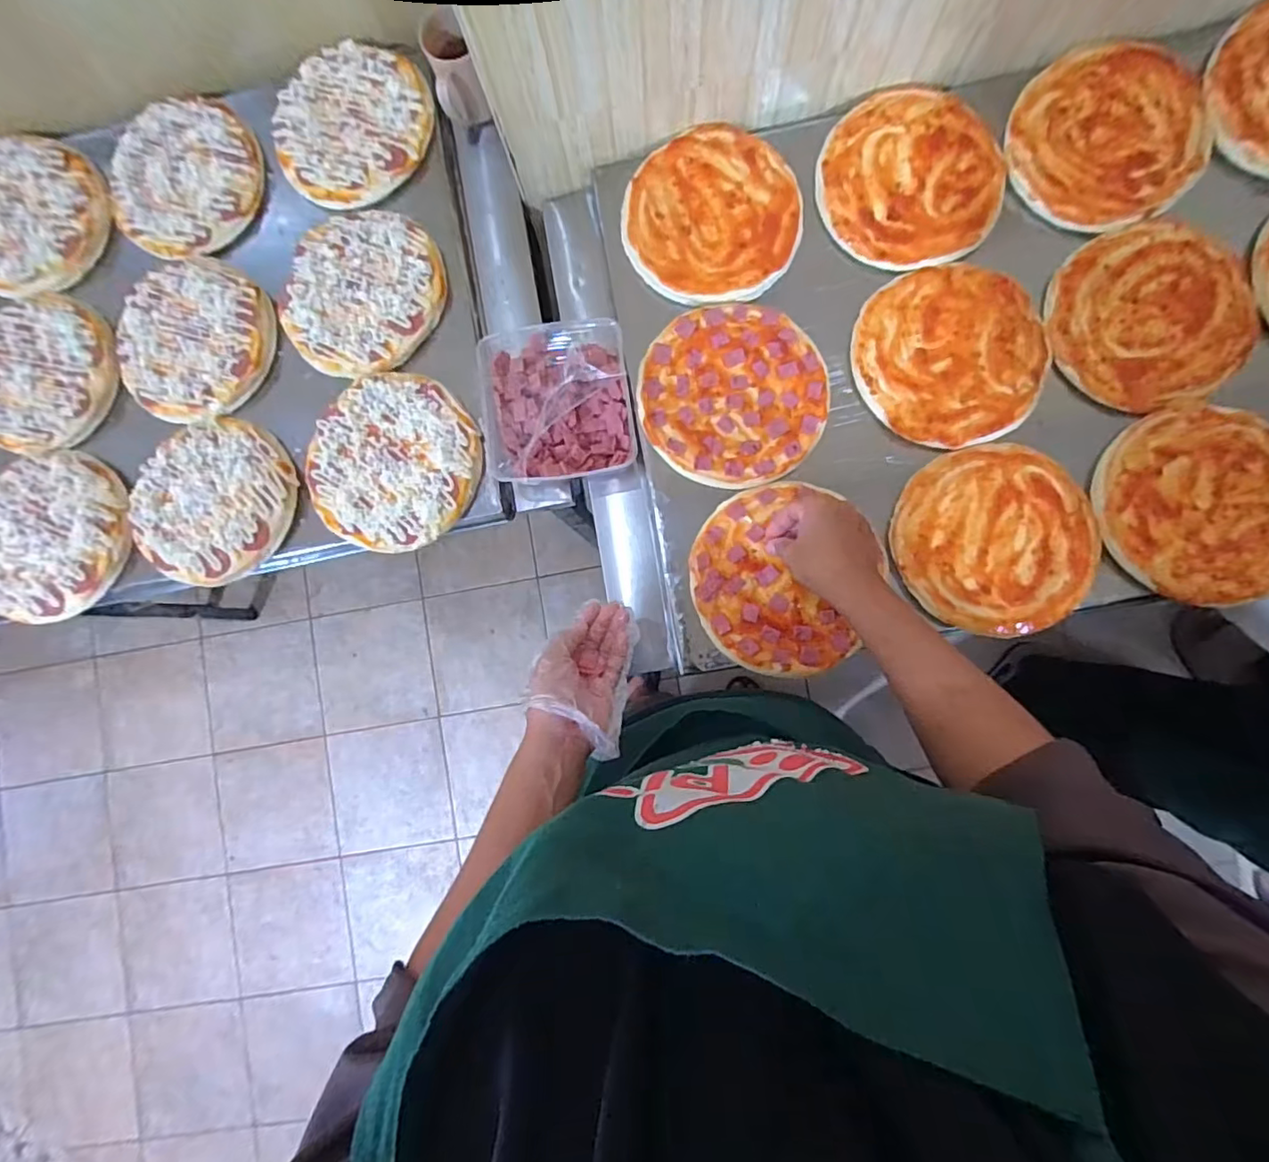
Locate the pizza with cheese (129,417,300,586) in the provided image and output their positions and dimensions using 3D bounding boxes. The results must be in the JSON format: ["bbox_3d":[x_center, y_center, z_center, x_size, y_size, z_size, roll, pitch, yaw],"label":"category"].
[{"bbox_3d":[-0.493,-0.095,0.659,0.192,0.033,0.186,0,87,5],"label":"pizza with cheese"}]

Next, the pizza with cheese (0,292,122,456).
[{"bbox_3d":[-0.750,-0.262,0.704,0.214,0.013,0.194,21,89,6],"label":"pizza with cheese"}]

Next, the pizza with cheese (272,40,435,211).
[{"bbox_3d":[-0.340,-0.548,0.684,0.186,0.010,0.192,0,87,5],"label":"pizza with cheese"}]

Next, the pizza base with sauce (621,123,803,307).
[{"bbox_3d":[0.086,-0.407,0.639,0.190,0.017,0.191,0,87,5],"label":"pizza base with sauce"}]

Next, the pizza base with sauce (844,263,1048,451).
[{"bbox_3d":[0.341,-0.244,0.614,0.190,0.010,0.191,0,87,5],"label":"pizza base with sauce"}]

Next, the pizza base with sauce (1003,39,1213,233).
[{"bbox_3d":[0.505,-0.476,0.610,0.188,0.019,0.191,0,87,5],"label":"pizza base with sauce"}]

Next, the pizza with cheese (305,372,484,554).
[{"bbox_3d":[-0.272,-0.135,0.640,0.194,0.016,0.192,0,87,5],"label":"pizza with cheese"}]

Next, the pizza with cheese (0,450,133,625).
[{"bbox_3d":[-0.703,-0.054,0.680,0.185,0.027,0.200,0,87,5],"label":"pizza with cheese"}]

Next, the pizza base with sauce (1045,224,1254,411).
[{"bbox_3d":[0.543,-0.281,0.599,0.183,0.019,0.190,0,87,5],"label":"pizza base with sauce"}]

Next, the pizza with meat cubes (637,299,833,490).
[{"bbox_3d":[0.108,-0.204,0.624,0.194,0.019,0.199,0,87,5],"label":"pizza with meat cubes"}]

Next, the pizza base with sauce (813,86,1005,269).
[{"bbox_3d":[0.304,-0.445,0.627,0.185,0.011,0.193,0,87,5],"label":"pizza base with sauce"}]

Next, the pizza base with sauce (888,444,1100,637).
[{"bbox_3d":[0.376,-0.042,0.592,0.190,0.014,0.195,0,87,5],"label":"pizza base with sauce"}]

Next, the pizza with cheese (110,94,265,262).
[{"bbox_3d":[-0.567,-0.509,0.715,0.192,0.020,0.194,0,87,5],"label":"pizza with cheese"}]

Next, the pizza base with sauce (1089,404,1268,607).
[{"bbox_3d":[0.582,-0.078,0.579,0.191,0.024,0.197,-11,86,5],"label":"pizza base with sauce"}]

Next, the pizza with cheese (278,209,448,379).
[{"bbox_3d":[-0.317,-0.337,0.665,0.180,0.015,0.190,0,87,5],"label":"pizza with cheese"}]

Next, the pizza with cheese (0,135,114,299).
[{"bbox_3d":[-0.781,-0.466,0.727,0.213,0.020,0.198,0,87,5],"label":"pizza with cheese"}]

